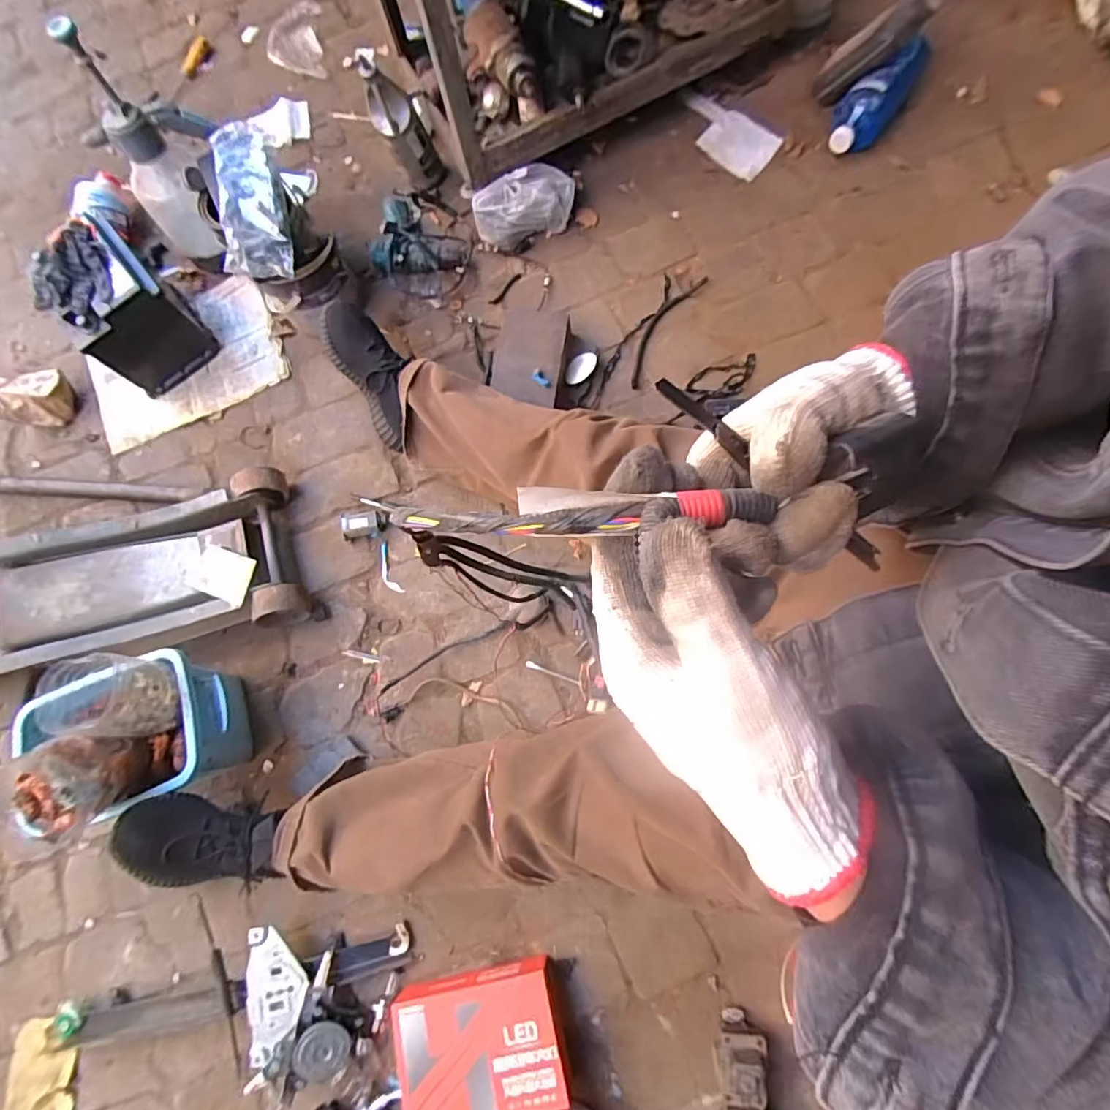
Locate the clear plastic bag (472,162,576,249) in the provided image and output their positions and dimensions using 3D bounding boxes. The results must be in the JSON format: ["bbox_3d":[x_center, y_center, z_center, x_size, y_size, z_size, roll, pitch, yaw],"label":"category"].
[{"bbox_3d":[-0.055,-0.649,1.050,0.194,0.102,0.080,-18,75,1],"label":"clear plastic bag"}]

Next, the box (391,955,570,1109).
[{"bbox_3d":[-0.098,0.637,0.732,0.216,0.062,0.155,-11,75,2],"label":"box"}]

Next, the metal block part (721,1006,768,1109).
[{"bbox_3d":[0.234,0.671,0.690,0.057,0.054,0.176,1,66,2],"label":"metal block part"}]

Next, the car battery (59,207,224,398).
[{"bbox_3d":[-0.745,-0.418,0.984,0.165,0.181,0.187,-43,78,-7],"label":"car battery"}]

